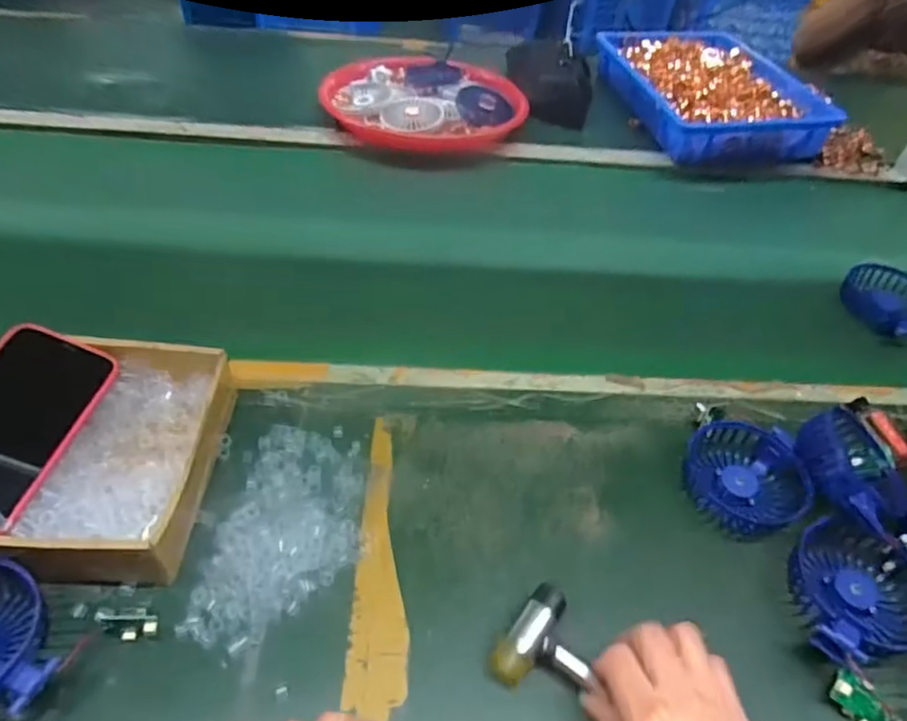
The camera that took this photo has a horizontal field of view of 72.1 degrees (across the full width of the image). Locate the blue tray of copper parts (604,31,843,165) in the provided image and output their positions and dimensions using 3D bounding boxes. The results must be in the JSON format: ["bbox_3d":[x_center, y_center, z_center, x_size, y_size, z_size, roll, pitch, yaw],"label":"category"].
[{"bbox_3d":[0.379,-0.410,0.947,0.238,0.068,0.341,-4,46,-11],"label":"blue tray of copper parts"}]

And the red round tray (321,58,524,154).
[{"bbox_3d":[-0.037,-0.364,0.878,0.272,0.036,0.239,20,47,12],"label":"red round tray"}]

